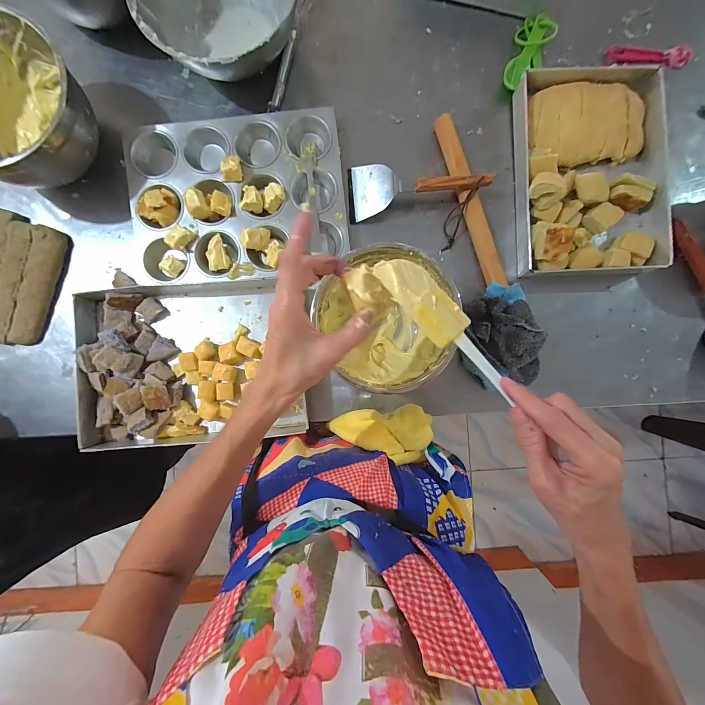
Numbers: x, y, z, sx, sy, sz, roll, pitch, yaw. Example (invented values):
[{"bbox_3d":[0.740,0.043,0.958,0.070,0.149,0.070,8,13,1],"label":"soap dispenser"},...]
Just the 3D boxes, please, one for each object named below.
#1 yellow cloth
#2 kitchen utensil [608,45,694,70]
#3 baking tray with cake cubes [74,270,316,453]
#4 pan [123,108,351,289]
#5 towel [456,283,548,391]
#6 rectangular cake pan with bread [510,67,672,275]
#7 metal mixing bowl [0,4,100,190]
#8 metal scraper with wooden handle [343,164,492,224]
[{"bbox_3d":[0.030,0.113,0.438,0.156,0.058,0.070,-3,91,35],"label":"yellow cloth"},{"bbox_3d":[0.488,-0.489,0.502,0.127,0.018,0.027,3,91,-1],"label":"kitchen utensil"},{"bbox_3d":[-0.255,0.012,0.475,0.318,0.046,0.262,-4,91,-1],"label":"baking tray with cake cubes"},{"bbox_3d":[-0.180,-0.240,0.486,0.336,0.037,0.252,-7,91,-1],"label":"pan"},{"bbox_3d":[0.230,-0.026,0.471,0.110,0.079,0.159,-10,87,0],"label":"towel"},{"bbox_3d":[0.369,-0.283,0.478,0.212,0.060,0.314,-2,91,-1],"label":"rectangular cake pan with bread"},{"bbox_3d":[-0.476,-0.338,0.433,0.193,0.102,0.197,0,87,0],"label":"metal mixing bowl"},{"bbox_3d":[0.102,-0.263,0.485,0.214,0.041,0.086,-3,89,-1],"label":"metal scraper with wooden handle"}]

